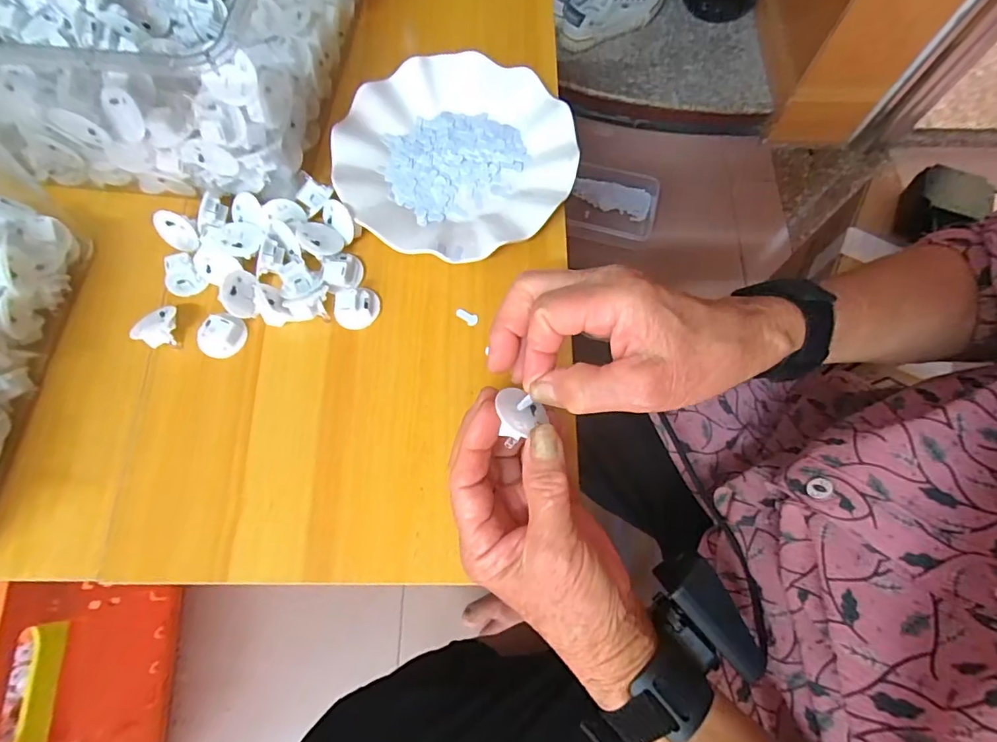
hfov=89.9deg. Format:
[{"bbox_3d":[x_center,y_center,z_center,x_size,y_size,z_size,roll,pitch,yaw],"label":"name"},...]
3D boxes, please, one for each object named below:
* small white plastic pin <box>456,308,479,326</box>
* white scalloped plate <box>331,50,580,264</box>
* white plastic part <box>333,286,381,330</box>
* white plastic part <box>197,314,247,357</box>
[{"bbox_3d":[-0.023,-0.040,0.360,0.018,0.004,0.009,34,75,11],"label":"small white plastic pin"},{"bbox_3d":[-0.033,-0.167,0.388,0.177,0.021,0.176,0,71,0],"label":"white scalloped plate"},{"bbox_3d":[-0.100,-0.045,0.353,0.031,0.016,0.026,-28,73,-9],"label":"white plastic part"},{"bbox_3d":[-0.194,-0.025,0.350,0.027,0.014,0.029,0,71,0],"label":"white plastic part"}]

